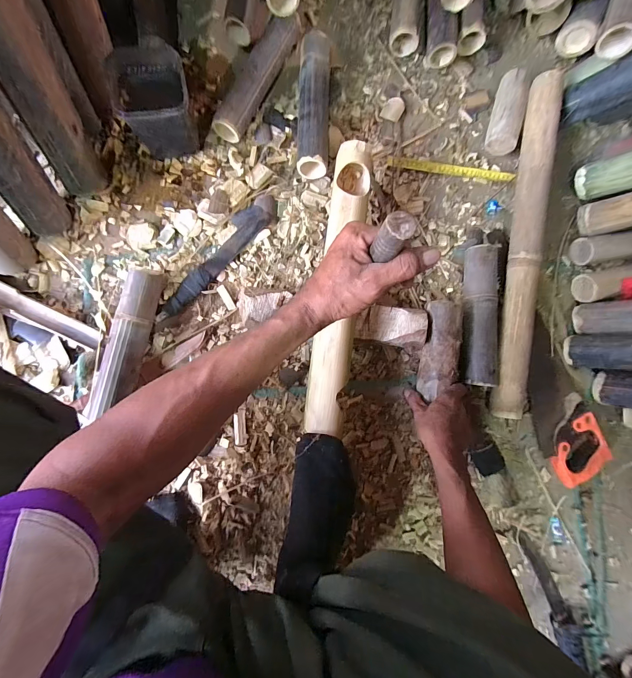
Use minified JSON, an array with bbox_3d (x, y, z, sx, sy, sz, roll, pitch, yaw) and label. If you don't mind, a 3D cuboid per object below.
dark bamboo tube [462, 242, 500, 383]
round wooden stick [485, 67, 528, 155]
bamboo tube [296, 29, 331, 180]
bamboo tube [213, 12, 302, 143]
[{"bbox_3d":[0.307,-0.044,0.606,0.059,0.059,0.256,5,84,-5],"label":"dark bamboo tube"},{"bbox_3d":[0.395,-0.464,0.659,0.061,0.060,0.167,14,84,-4],"label":"round wooden stick"},{"bbox_3d":[-0.004,-0.440,0.609,0.057,0.067,0.268,2,85,-6],"label":"bamboo tube"},{"bbox_3d":[-0.110,-0.497,0.605,0.058,0.058,0.267,27,83,-3],"label":"bamboo tube"}]

